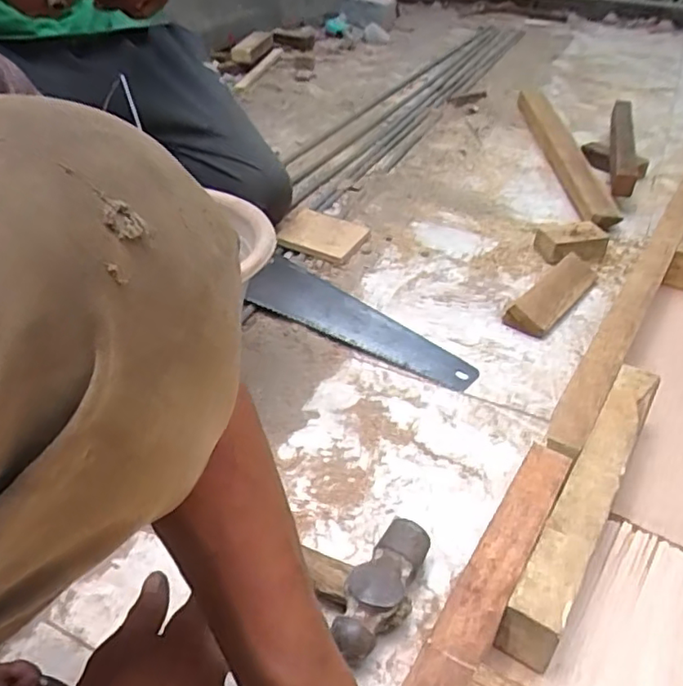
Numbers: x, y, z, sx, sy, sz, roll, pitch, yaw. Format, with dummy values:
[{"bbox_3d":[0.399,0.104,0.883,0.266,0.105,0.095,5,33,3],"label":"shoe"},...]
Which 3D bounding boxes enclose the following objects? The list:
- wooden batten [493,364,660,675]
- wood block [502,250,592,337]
[{"bbox_3d":[0.209,0.130,0.502,0.039,0.066,0.299,21,43,29],"label":"wooden batten"},{"bbox_3d":[0.292,-0.069,0.815,0.060,0.035,0.184,25,45,33],"label":"wood block"}]

